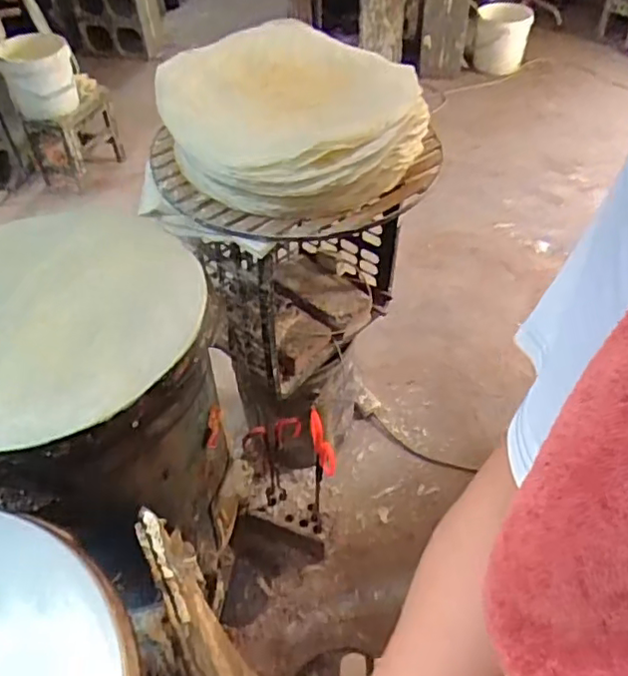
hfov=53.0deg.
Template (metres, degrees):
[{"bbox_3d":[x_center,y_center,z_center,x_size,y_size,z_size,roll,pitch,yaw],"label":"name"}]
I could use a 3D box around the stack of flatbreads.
[{"bbox_3d":[-0.023,-0.328,0.952,0.339,0.177,0.331,-26,50,-21],"label":"stack of flatbreads"}]

